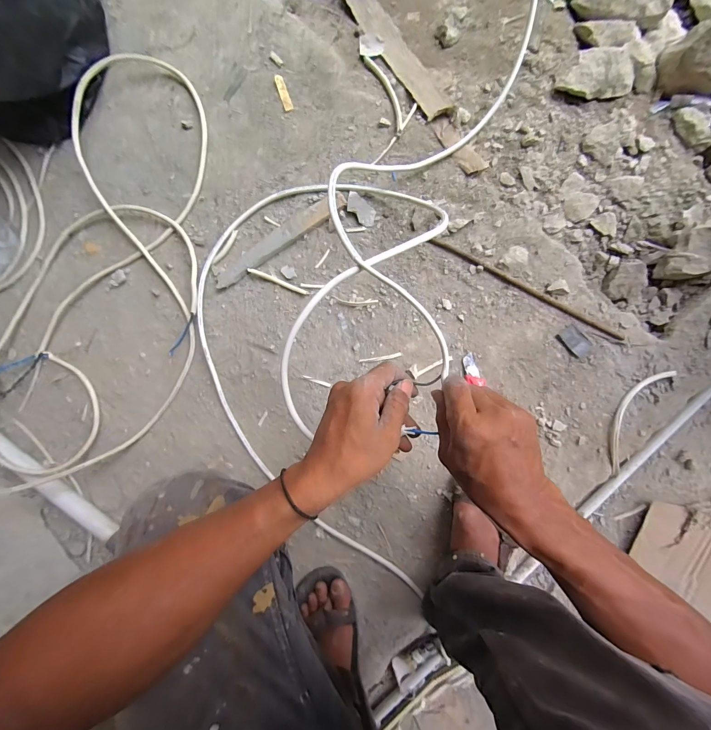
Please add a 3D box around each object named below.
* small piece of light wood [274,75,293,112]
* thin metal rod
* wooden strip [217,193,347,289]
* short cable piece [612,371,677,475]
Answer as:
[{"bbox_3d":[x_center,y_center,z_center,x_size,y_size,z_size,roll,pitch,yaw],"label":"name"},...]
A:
[{"bbox_3d":[-0.122,-0.463,0.554,0.016,0.004,0.063,-20,89,6],"label":"small piece of light wood"},{"bbox_3d":[0.272,-0.125,0.523,0.331,0.008,0.010,29,94,5],"label":"thin metal rod"},{"bbox_3d":[-0.134,-0.215,0.565,0.260,0.016,0.035,-31,88,6],"label":"wooden strip"},{"bbox_3d":[0.434,0.084,0.513,0.054,0.015,0.178,24,94,6],"label":"short cable piece"}]

